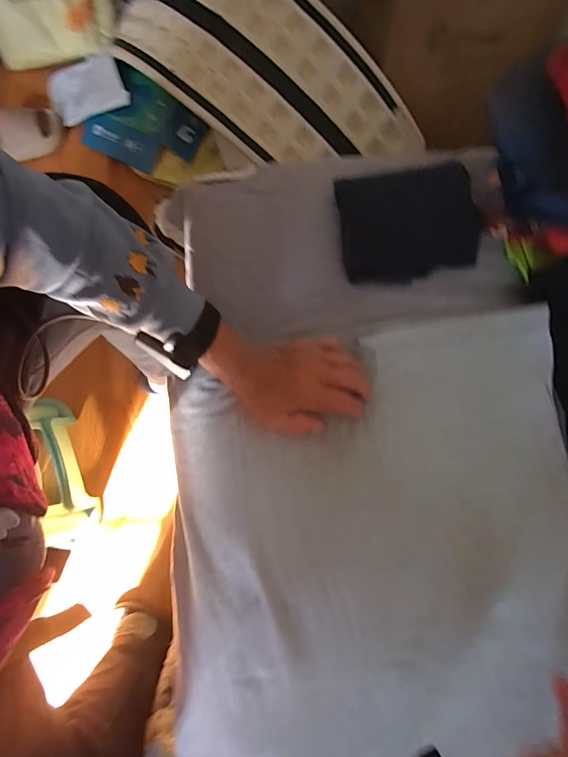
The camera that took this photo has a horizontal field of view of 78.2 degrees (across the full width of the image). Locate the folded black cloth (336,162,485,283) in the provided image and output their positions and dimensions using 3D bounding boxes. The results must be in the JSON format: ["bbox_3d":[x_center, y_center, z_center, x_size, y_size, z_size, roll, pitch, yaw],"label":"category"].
[{"bbox_3d":[0.147,-0.180,0.405,0.157,0.018,0.131,-6,77,-2],"label":"folded black cloth"}]

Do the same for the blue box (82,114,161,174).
[{"bbox_3d":[-0.395,-0.572,0.846,0.209,0.013,0.079,25,109,5],"label":"blue box"}]

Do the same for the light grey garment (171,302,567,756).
[{"bbox_3d":[0.092,0.163,0.351,0.414,0.060,0.414,-8,77,-2],"label":"light grey garment"}]

